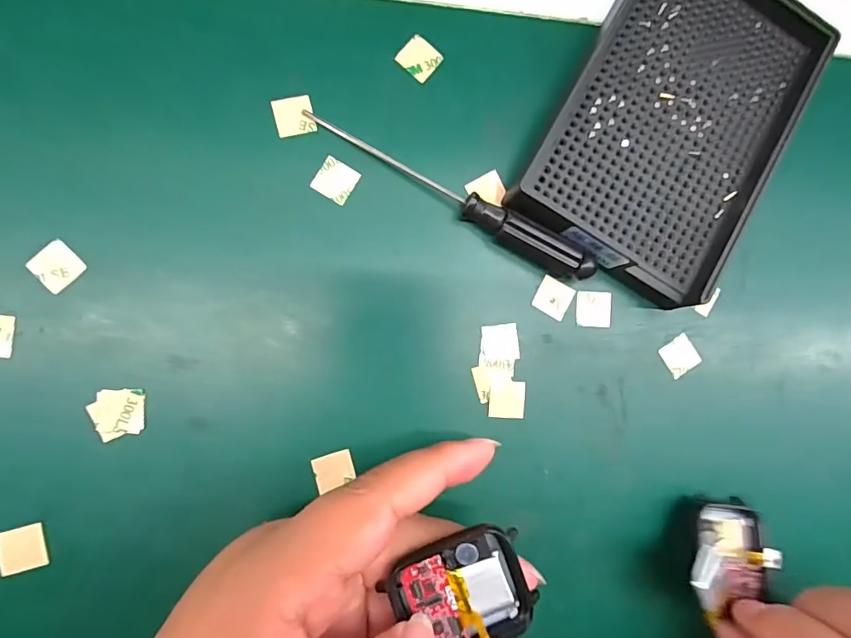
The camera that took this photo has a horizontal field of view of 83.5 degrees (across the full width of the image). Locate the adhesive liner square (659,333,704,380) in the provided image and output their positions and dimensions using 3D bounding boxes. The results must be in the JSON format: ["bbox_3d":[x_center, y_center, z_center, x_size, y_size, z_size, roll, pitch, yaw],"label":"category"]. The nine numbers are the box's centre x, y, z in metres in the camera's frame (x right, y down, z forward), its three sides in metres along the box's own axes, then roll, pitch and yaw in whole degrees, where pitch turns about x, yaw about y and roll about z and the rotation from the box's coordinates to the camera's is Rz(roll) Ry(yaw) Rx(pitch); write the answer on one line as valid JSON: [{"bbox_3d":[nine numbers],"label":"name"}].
[{"bbox_3d":[0.114,0.017,0.211,0.015,0.004,0.016,-34,93,-7],"label":"adhesive liner square"}]

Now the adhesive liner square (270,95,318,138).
[{"bbox_3d":[-0.053,-0.082,0.192,0.016,0.004,0.015,-14,90,-8],"label":"adhesive liner square"}]

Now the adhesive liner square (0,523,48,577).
[{"bbox_3d":[-0.145,0.083,0.171,0.014,0.004,0.015,-14,90,-8],"label":"adhesive liner square"}]

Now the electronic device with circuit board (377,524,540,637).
[{"bbox_3d":[0.013,0.091,0.156,0.043,0.007,0.037,-18,91,-8],"label":"electronic device with circuit board"}]

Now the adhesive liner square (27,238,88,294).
[{"bbox_3d":[-0.138,-0.020,0.179,0.015,0.004,0.016,-45,96,-19],"label":"adhesive liner square"}]

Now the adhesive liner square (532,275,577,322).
[{"bbox_3d":[0.055,-0.009,0.203,0.015,0.004,0.015,29,85,-6],"label":"adhesive liner square"}]

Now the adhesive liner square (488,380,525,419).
[{"bbox_3d":[0.034,0.034,0.199,0.015,0.004,0.016,5,88,-8],"label":"adhesive liner square"}]

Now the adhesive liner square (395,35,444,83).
[{"bbox_3d":[-0.003,-0.110,0.202,0.016,0.004,0.015,39,85,-7],"label":"adhesive liner square"}]

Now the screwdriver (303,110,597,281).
[{"bbox_3d":[0.010,-0.049,0.194,0.130,0.014,0.012,28,85,-6],"label":"screwdriver"}]

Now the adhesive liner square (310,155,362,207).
[{"bbox_3d":[-0.037,-0.057,0.195,0.016,0.004,0.015,31,84,-6],"label":"adhesive liner square"}]

